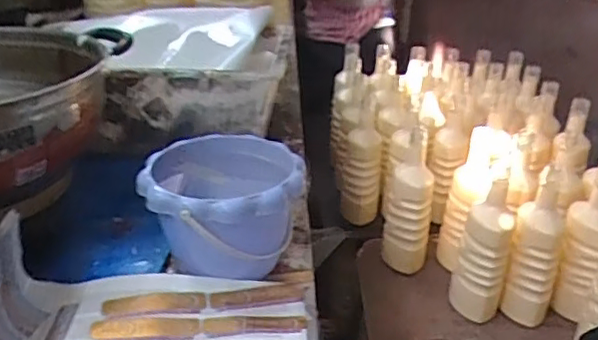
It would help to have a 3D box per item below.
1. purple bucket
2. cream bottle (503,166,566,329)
[{"bbox_3d":[-0.076,0.047,0.621,0.151,0.114,0.145,-2,27,-8],"label":"purple bucket"},{"bbox_3d":[0.374,0.125,0.978,0.073,0.237,0.081,15,28,23],"label":"cream bottle"}]

